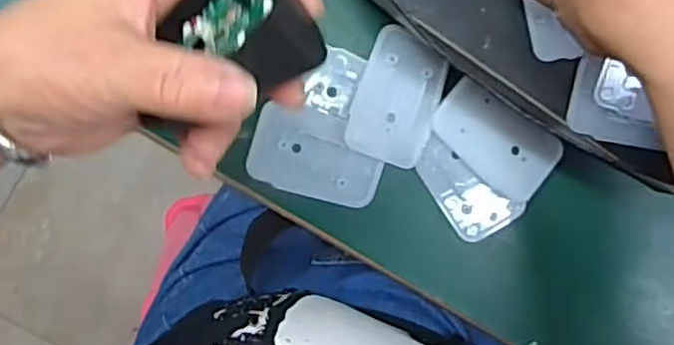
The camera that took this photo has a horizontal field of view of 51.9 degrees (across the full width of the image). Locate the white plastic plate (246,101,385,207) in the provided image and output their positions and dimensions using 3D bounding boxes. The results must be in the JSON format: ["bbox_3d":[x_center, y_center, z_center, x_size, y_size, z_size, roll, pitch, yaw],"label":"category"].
[{"bbox_3d":[-0.011,-0.008,0.368,0.069,0.007,0.044,16,94,-4],"label":"white plastic plate"}]

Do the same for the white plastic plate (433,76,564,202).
[{"bbox_3d":[0.086,-0.017,0.375,0.068,0.004,0.040,33,92,-5],"label":"white plastic plate"}]

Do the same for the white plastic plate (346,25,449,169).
[{"bbox_3d":[0.033,-0.040,0.367,0.043,0.007,0.067,18,94,-4],"label":"white plastic plate"}]

